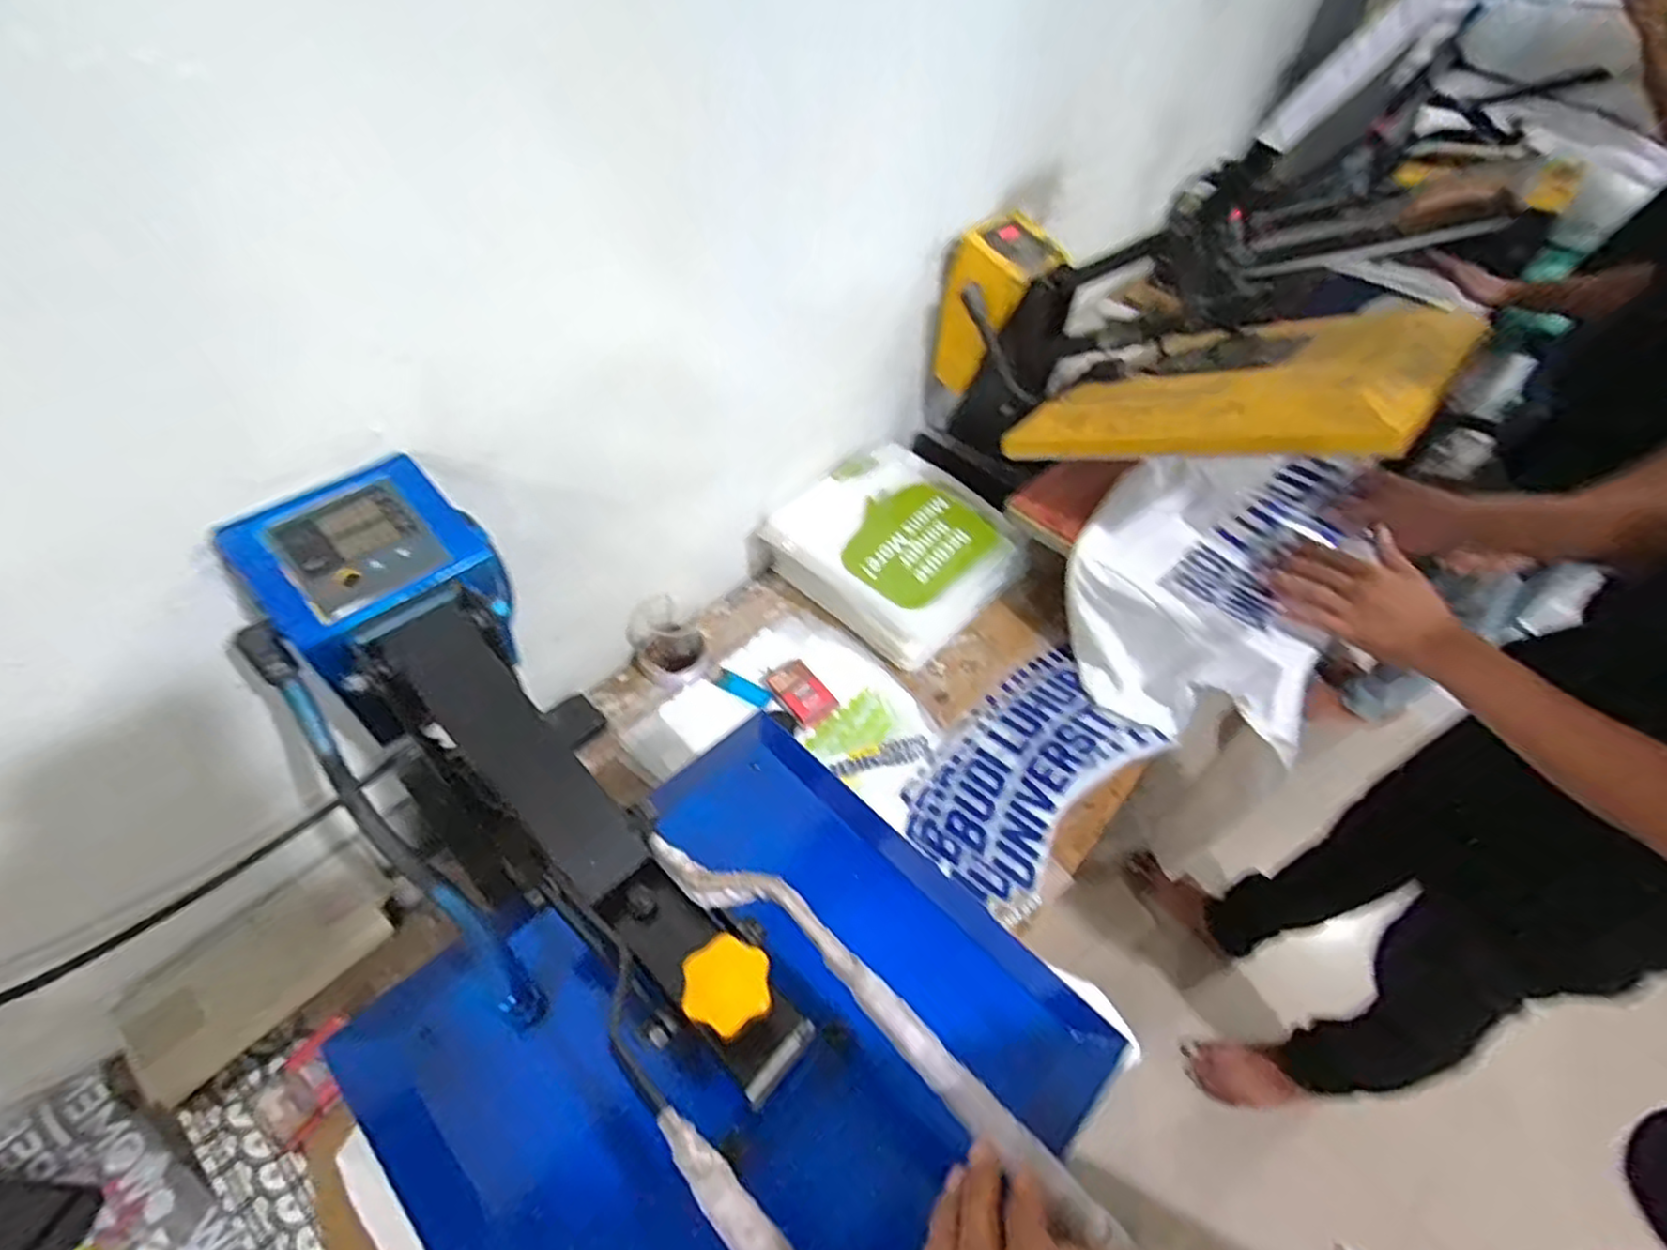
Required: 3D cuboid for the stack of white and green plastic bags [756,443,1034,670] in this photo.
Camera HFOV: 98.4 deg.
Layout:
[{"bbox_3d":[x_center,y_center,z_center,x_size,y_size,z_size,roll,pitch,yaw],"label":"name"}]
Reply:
[{"bbox_3d":[0.085,-0.095,0.948,0.262,0.102,0.267,36,54,23],"label":"stack of white and green plastic bags"}]

